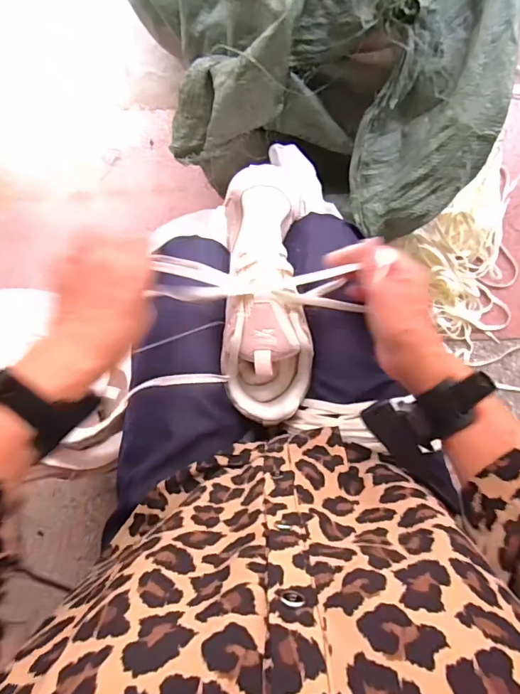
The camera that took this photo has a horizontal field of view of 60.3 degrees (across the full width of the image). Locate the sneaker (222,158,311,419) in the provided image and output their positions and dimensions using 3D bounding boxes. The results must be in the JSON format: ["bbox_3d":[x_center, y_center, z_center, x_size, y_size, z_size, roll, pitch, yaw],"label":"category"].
[{"bbox_3d":[0.008,-0.061,0.462,0.081,0.104,0.265,-1,87,3],"label":"sneaker"}]

